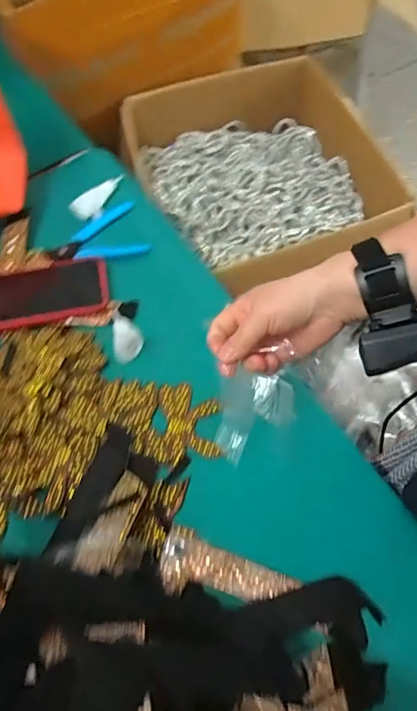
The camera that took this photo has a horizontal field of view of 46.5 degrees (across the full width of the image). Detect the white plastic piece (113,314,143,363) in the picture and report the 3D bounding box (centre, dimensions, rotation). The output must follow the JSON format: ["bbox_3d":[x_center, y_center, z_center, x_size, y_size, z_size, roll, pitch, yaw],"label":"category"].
[{"bbox_3d":[-0.086,-0.014,0.513,0.021,0.057,0.032,5,62,6],"label":"white plastic piece"}]

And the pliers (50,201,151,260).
[{"bbox_3d":[-0.140,-0.145,0.613,0.116,0.013,0.090,-22,62,-8],"label":"pliers"}]

